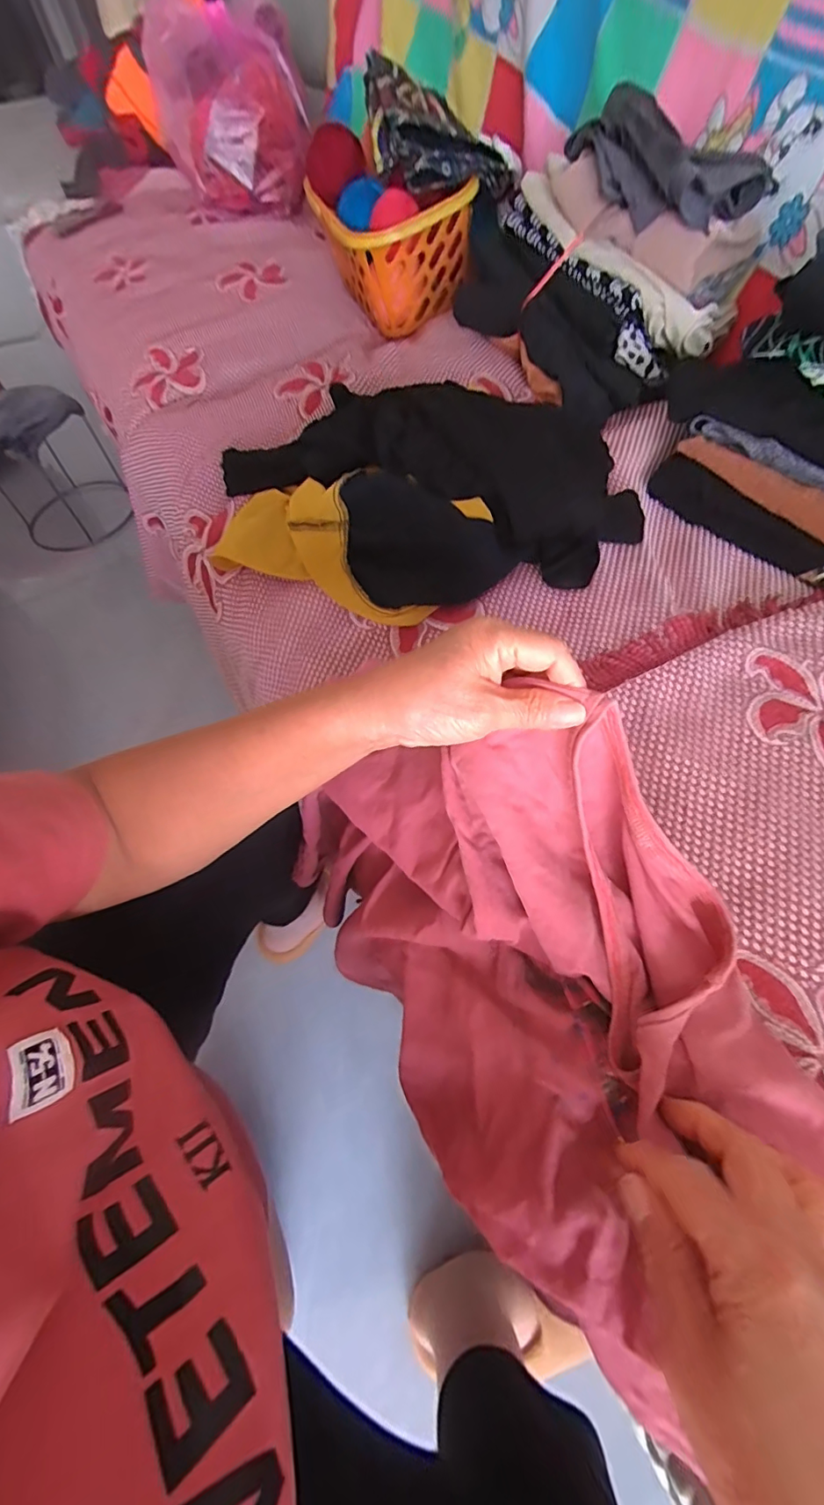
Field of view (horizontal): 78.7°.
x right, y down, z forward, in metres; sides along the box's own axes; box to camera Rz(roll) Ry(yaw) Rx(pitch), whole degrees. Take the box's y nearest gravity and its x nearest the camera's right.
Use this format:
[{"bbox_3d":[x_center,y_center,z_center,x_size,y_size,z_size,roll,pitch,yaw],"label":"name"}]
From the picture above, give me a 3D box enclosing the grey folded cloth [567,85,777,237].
[{"bbox_3d":[0.274,-0.651,0.551,0.142,0.057,0.250,-13,60,-3],"label":"grey folded cloth"}]

